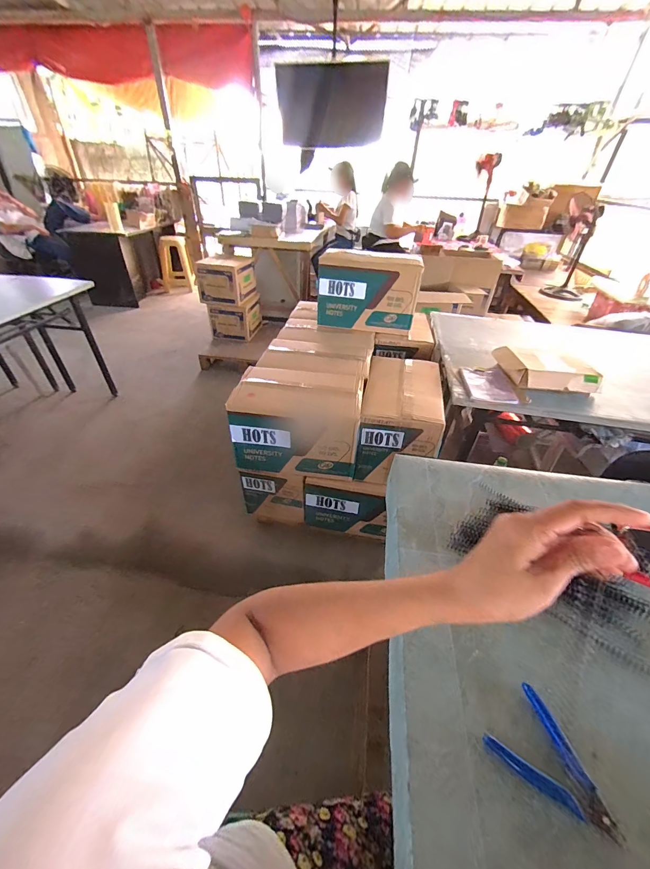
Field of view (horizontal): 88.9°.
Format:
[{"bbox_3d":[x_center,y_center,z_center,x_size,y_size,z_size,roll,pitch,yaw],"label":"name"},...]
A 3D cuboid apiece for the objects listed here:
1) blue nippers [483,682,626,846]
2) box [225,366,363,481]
[{"bbox_3d":[0.238,0.343,0.342,0.084,0.011,0.111,-22,45,-26],"label":"blue nippers"},{"bbox_3d":[-0.093,-0.042,1.209,0.427,0.315,0.238,6,39,5],"label":"box"}]

